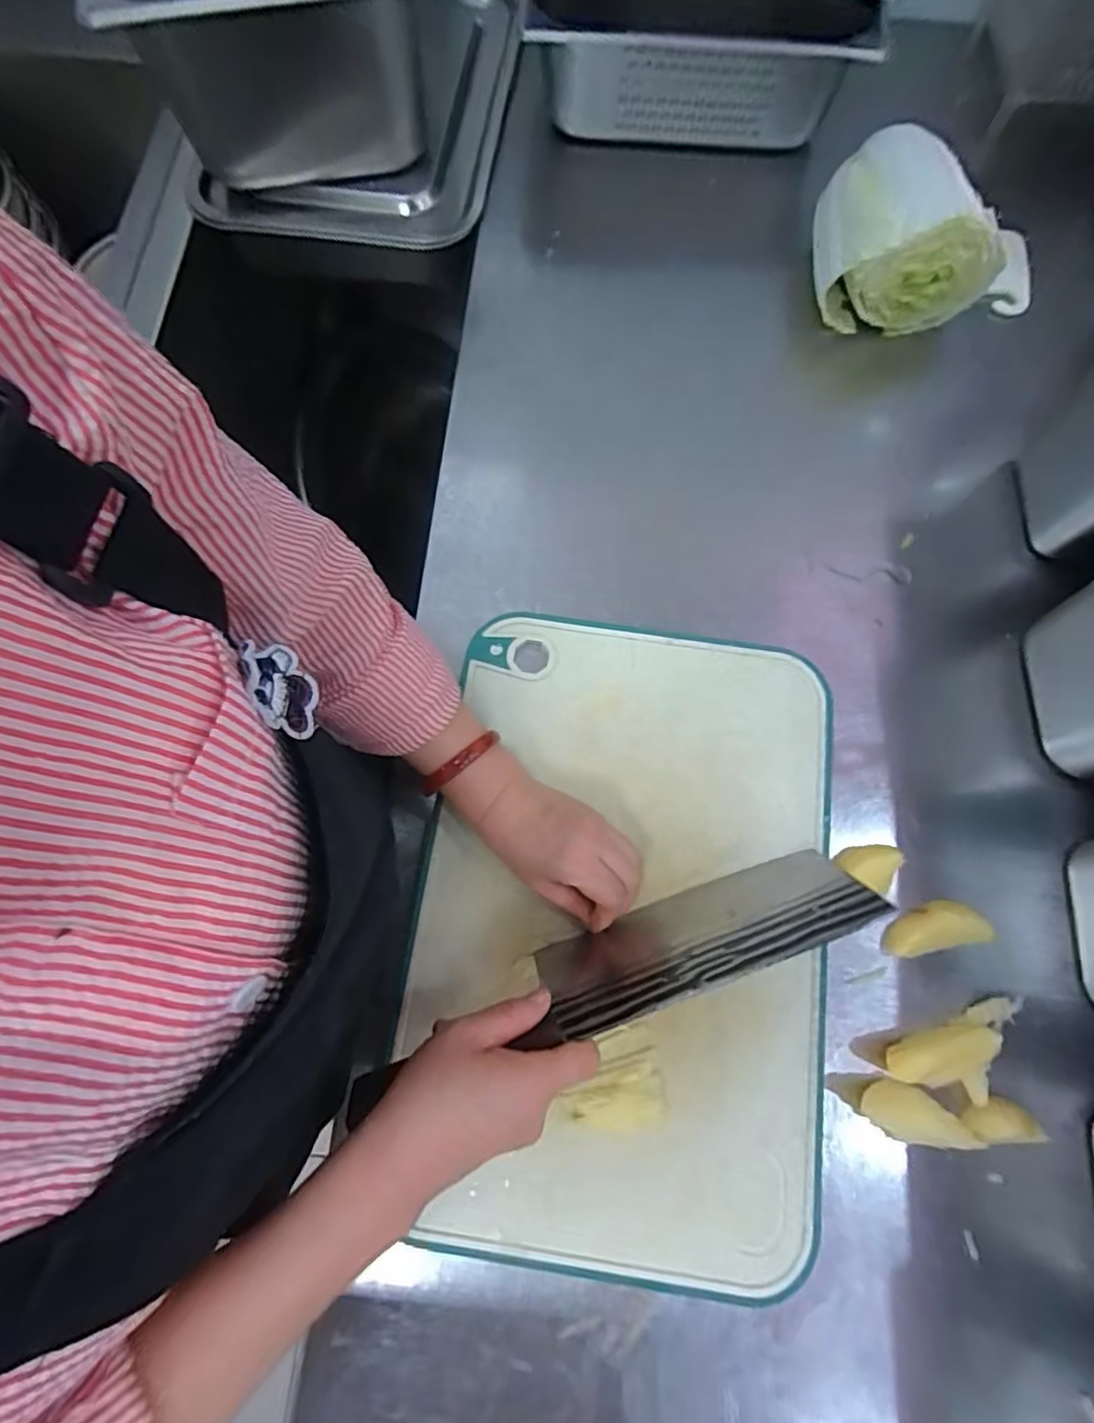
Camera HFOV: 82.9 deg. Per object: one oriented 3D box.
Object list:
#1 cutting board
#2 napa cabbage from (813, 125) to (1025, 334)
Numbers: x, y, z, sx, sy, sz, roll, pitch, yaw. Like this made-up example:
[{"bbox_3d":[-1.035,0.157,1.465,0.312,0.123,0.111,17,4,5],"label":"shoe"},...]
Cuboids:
[{"bbox_3d":[0.051,0.134,0.415,0.267,0.011,0.404,9,74,2],"label":"cutting board"},{"bbox_3d":[0.332,-0.394,0.525,0.203,0.133,0.113,22,75,5],"label":"napa cabbage"}]

